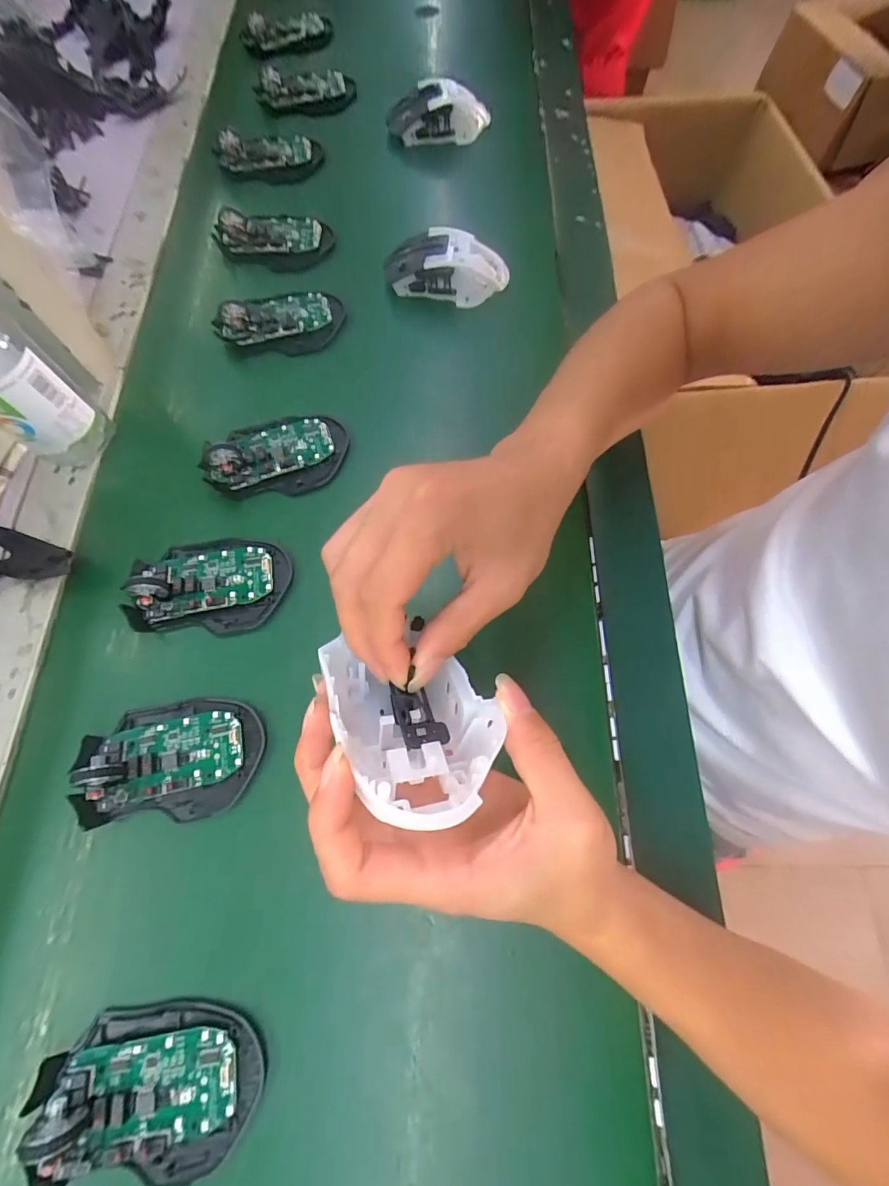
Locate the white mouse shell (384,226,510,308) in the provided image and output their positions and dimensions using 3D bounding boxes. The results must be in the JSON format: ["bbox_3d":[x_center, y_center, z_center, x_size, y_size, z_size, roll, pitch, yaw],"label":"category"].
[{"bbox_3d":[0.002,-0.303,0.429,0.114,0.042,0.047,-3,71,-1],"label":"white mouse shell"}]

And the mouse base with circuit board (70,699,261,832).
[{"bbox_3d":[-0.177,0.105,0.292,0.110,0.031,0.072,-3,71,-1],"label":"mouse base with circuit board"}]

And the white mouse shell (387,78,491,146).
[{"bbox_3d":[-0.010,-0.527,0.505,0.108,0.049,0.046,-7,71,-2],"label":"white mouse shell"}]

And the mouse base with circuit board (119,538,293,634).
[{"bbox_3d":[-0.171,-0.011,0.332,0.109,0.031,0.071,-2,70,0],"label":"mouse base with circuit board"}]

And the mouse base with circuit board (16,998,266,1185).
[{"bbox_3d":[-0.157,0.261,0.237,0.113,0.029,0.072,0,70,0],"label":"mouse base with circuit board"}]

